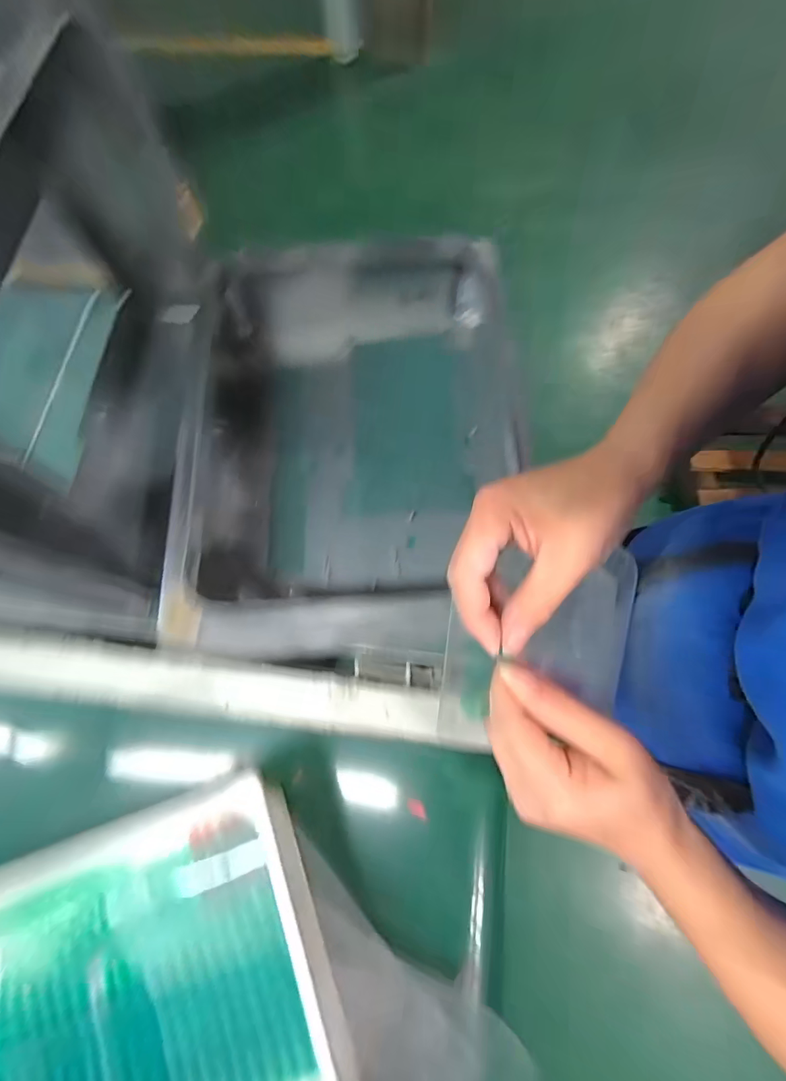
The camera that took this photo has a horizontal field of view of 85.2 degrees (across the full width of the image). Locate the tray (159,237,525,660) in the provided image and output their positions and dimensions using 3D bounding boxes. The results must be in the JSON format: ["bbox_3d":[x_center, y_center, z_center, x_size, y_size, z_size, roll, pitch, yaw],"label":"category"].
[{"bbox_3d":[-0.055,-0.152,0.515,0.361,0.126,0.449,-2,72,1],"label":"tray"}]

